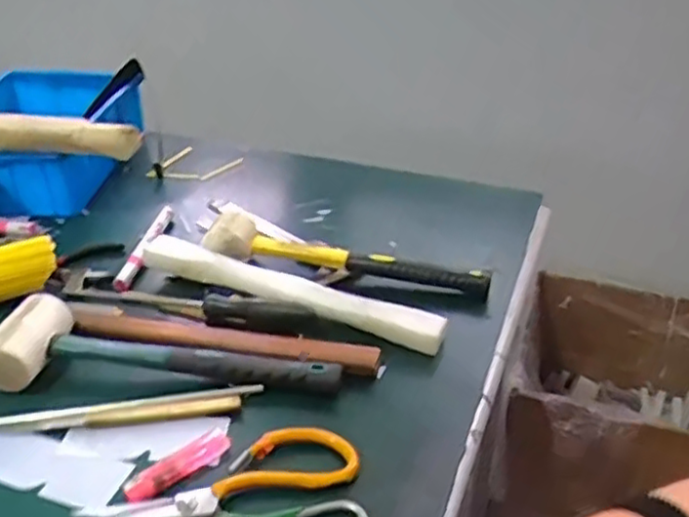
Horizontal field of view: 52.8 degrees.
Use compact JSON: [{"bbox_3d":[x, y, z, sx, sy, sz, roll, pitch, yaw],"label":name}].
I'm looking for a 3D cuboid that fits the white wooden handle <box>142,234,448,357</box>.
[{"bbox_3d":[-0.054,0.030,0.645,0.301,0.035,0.025,14,34,19],"label":"white wooden handle"}]

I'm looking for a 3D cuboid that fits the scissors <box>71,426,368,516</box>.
[{"bbox_3d":[-0.074,0.154,0.472,0.181,0.014,0.102,6,33,8],"label":"scissors"}]

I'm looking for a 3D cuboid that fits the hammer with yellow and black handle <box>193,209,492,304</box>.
[{"bbox_3d":[-0.002,0.009,0.680,0.281,0.062,0.044,10,33,14],"label":"hammer with yellow and black handle"}]

